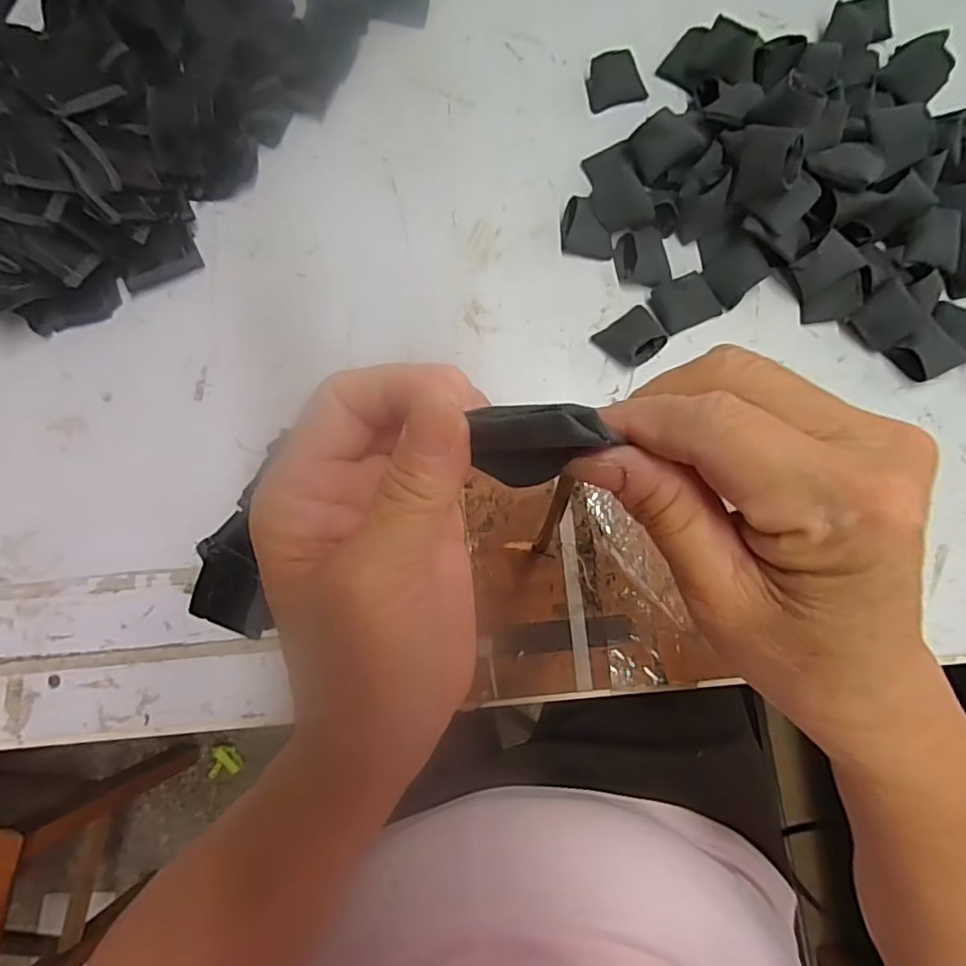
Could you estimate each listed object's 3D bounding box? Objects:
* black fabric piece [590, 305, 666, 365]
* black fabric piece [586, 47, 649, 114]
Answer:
[{"bbox_3d":[0.103,-0.101,0.396,0.042,0.018,0.035,-33,80,-7],"label":"black fabric piece"},{"bbox_3d":[0.103,-0.312,0.444,0.044,0.020,0.031,-15,78,-4],"label":"black fabric piece"}]

